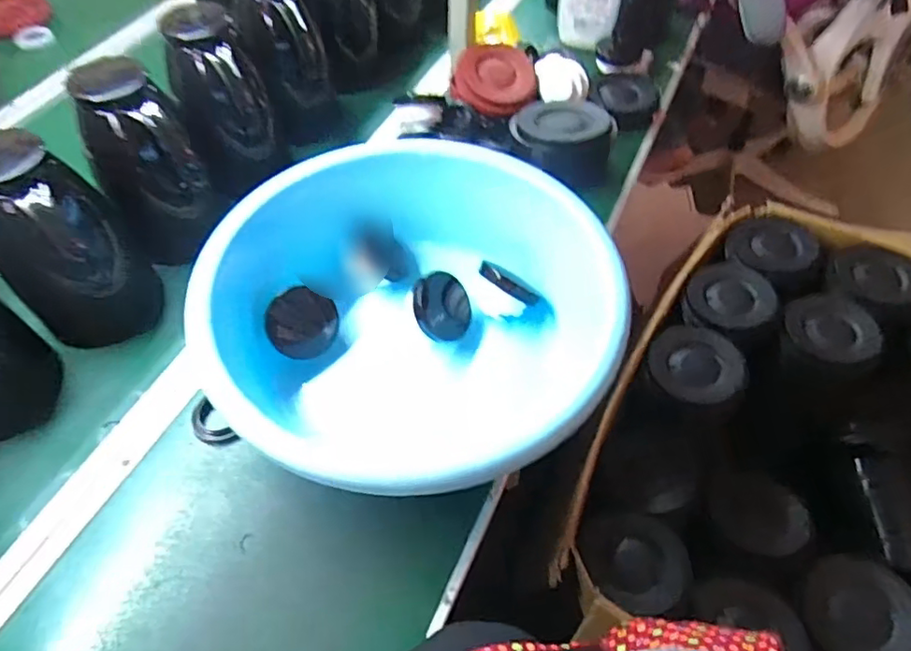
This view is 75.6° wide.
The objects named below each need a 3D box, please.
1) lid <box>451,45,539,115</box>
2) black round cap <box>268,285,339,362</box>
[{"bbox_3d":[0.058,-0.353,0.852,0.120,0.020,0.098,-7,87,-6],"label":"lid"},{"bbox_3d":[-0.163,-0.003,0.624,0.075,0.005,0.079,18,58,-31],"label":"black round cap"}]

